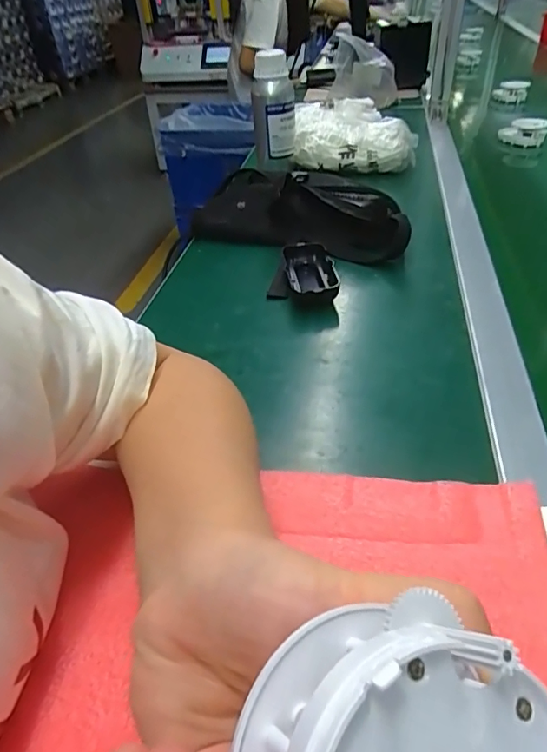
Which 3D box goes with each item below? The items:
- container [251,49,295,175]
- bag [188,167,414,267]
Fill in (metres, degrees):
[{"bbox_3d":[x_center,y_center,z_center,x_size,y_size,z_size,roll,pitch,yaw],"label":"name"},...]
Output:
[{"bbox_3d":[0.000,-0.469,0.871,0.073,0.189,0.064,-5,40,-1],"label":"container"},{"bbox_3d":[0.035,-0.223,0.665,0.316,0.079,0.128,25,48,30],"label":"bag"}]

